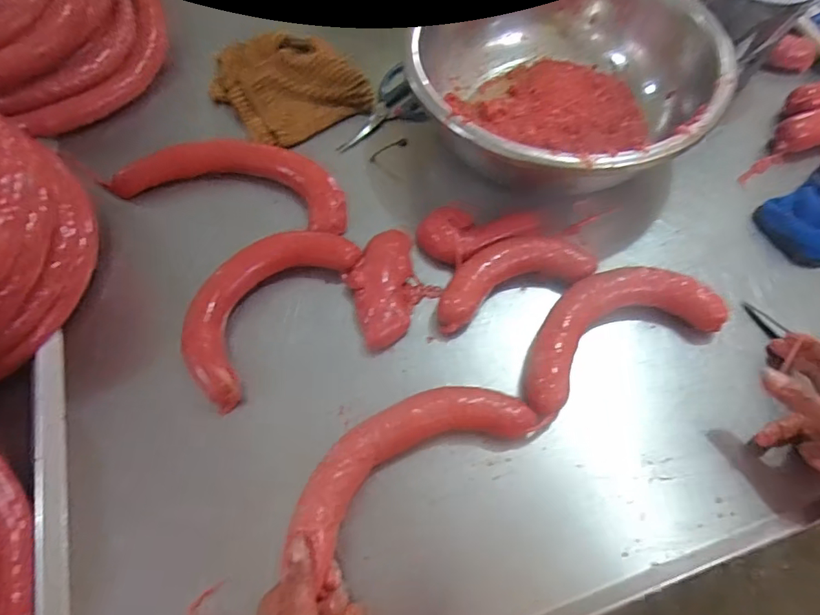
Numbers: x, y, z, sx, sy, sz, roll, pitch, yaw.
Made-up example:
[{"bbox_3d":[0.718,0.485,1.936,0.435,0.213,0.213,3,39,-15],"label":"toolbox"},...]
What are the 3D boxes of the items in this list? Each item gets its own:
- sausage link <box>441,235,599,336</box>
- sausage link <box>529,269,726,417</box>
[{"bbox_3d":[0.100,-0.034,0.538,0.167,0.040,0.072,-21,66,-9],"label":"sausage link"},{"bbox_3d":[0.195,0.020,0.511,0.213,0.039,0.099,-24,66,-10],"label":"sausage link"}]

